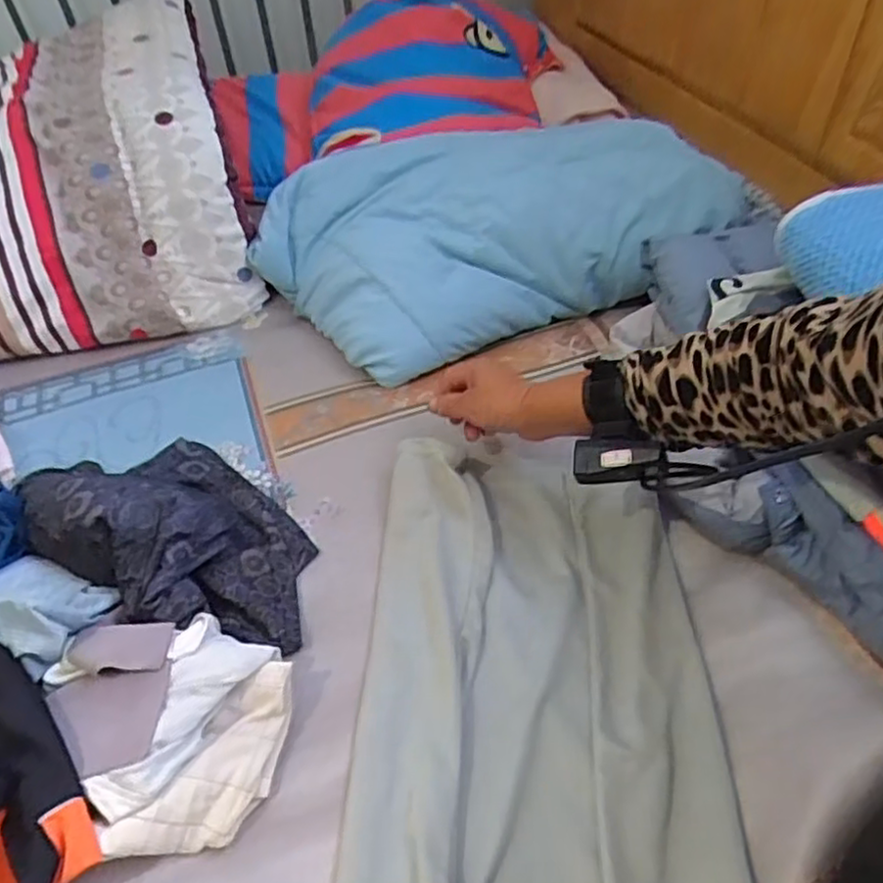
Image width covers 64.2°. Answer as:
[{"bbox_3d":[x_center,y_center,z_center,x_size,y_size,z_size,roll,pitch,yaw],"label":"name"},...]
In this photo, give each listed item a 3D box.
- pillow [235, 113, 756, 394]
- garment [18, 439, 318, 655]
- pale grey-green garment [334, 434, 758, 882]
[{"bbox_3d":[0.054,-0.267,0.864,0.524,0.133,0.345,-22,51,-13],"label":"pillow"},{"bbox_3d":[-0.240,0.064,0.626,0.296,0.089,0.166,24,55,23],"label":"garment"},{"bbox_3d":[0.067,0.236,0.485,0.258,0.043,0.600,0,45,5],"label":"pale grey-green garment"}]

